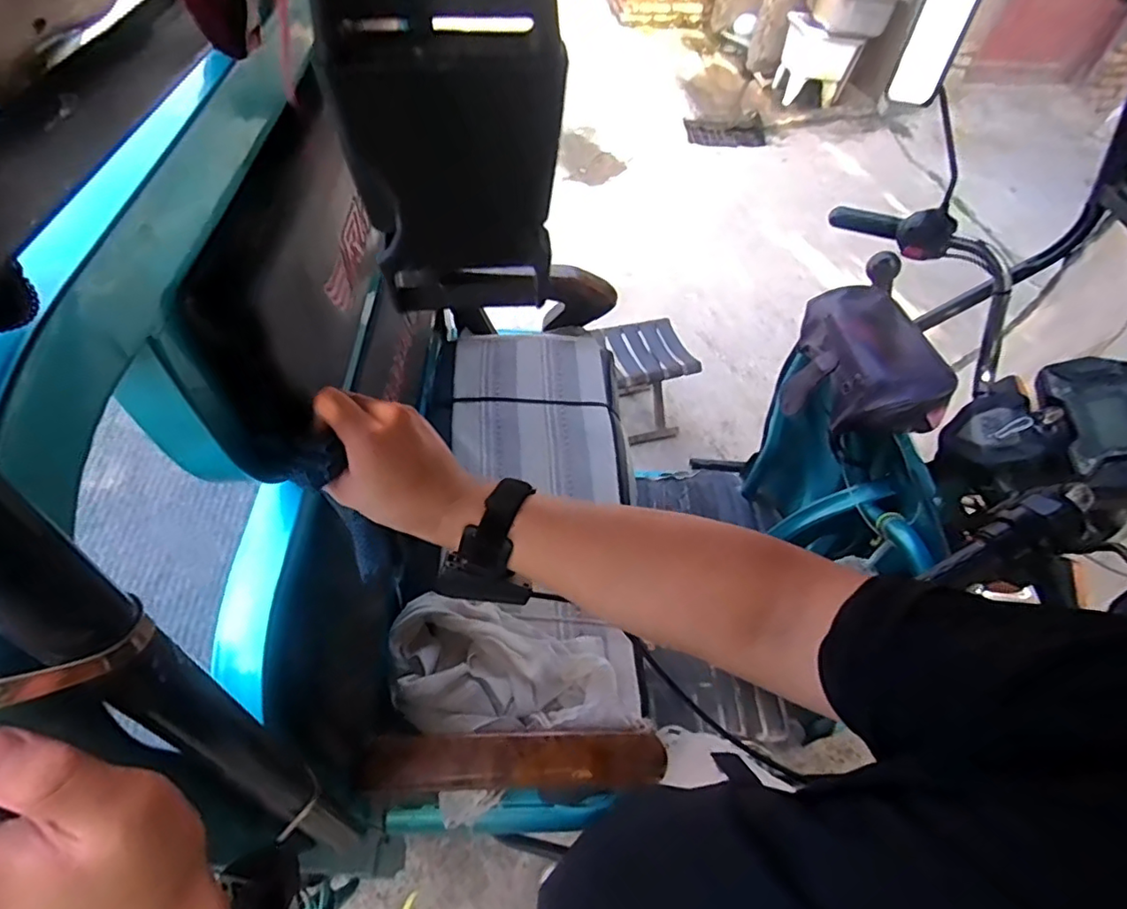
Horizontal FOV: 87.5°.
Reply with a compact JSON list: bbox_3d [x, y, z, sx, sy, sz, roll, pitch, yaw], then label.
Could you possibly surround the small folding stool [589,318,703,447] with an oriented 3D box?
[{"bbox_3d":[0.234,-0.219,1.874,0.267,0.298,0.265,-17,55,-16],"label":"small folding stool"}]

